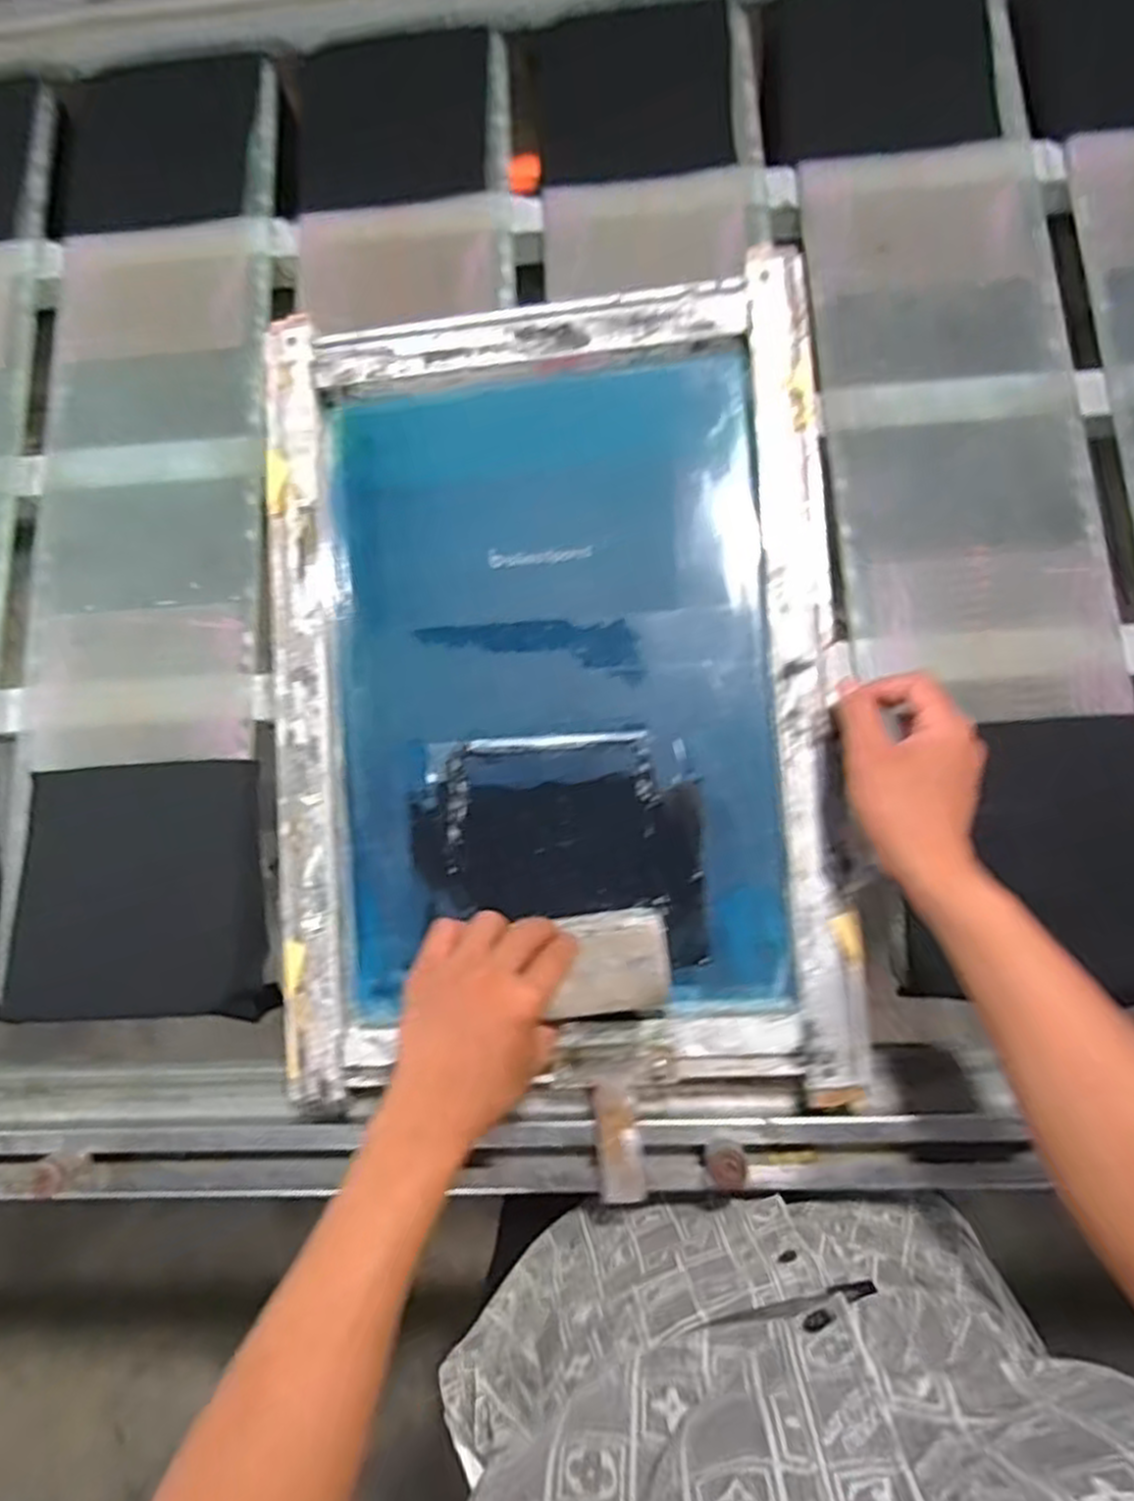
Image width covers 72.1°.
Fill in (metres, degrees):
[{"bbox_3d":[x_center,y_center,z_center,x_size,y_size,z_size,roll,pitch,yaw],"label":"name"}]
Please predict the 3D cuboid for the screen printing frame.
[{"bbox_3d":[-0.013,-0.044,0.547,0.382,0.037,0.523,-4,88,7],"label":"screen printing frame"}]

